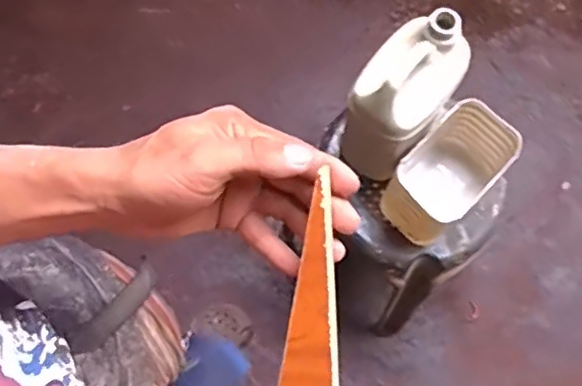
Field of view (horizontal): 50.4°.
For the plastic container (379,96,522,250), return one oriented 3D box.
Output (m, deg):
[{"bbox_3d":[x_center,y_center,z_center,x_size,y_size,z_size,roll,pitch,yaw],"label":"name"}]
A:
[{"bbox_3d":[0.228,-0.029,0.915,0.110,0.158,0.197,42,77,12],"label":"plastic container"}]

